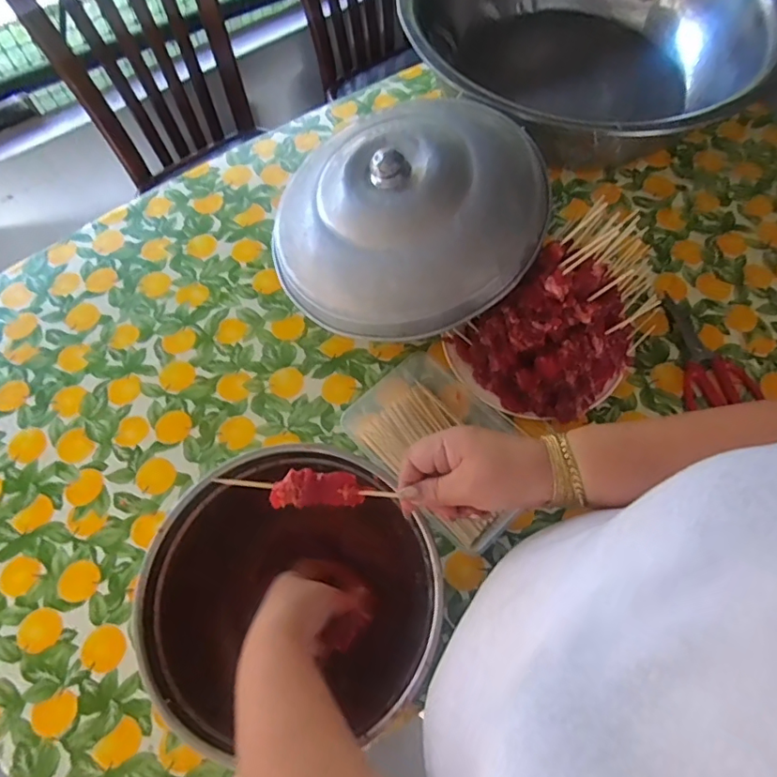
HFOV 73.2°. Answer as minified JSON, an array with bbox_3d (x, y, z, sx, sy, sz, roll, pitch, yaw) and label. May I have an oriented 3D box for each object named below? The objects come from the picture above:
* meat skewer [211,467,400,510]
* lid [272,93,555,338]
[{"bbox_3d":[-0.068,0.084,0.438,0.142,0.016,0.029,3,66,-1],"label":"meat skewer"},{"bbox_3d":[0.027,-0.230,0.662,0.323,0.117,0.328,0,66,0],"label":"lid"}]

